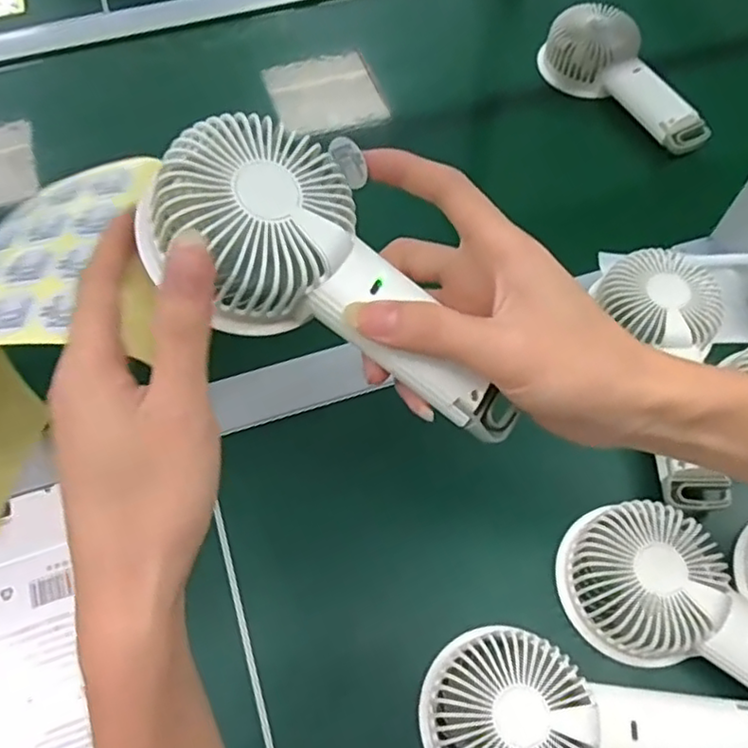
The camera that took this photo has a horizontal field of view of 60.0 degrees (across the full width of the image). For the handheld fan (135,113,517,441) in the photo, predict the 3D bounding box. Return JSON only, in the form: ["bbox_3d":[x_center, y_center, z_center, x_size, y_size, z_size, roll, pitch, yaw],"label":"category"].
[{"bbox_3d":[-0.011,-0.034,0.278,0.174,0.036,0.078,41,67,-12],"label":"handheld fan"}]

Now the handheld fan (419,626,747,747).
[{"bbox_3d":[0.118,0.175,0.325,0.184,0.031,0.081,2,62,1],"label":"handheld fan"}]

